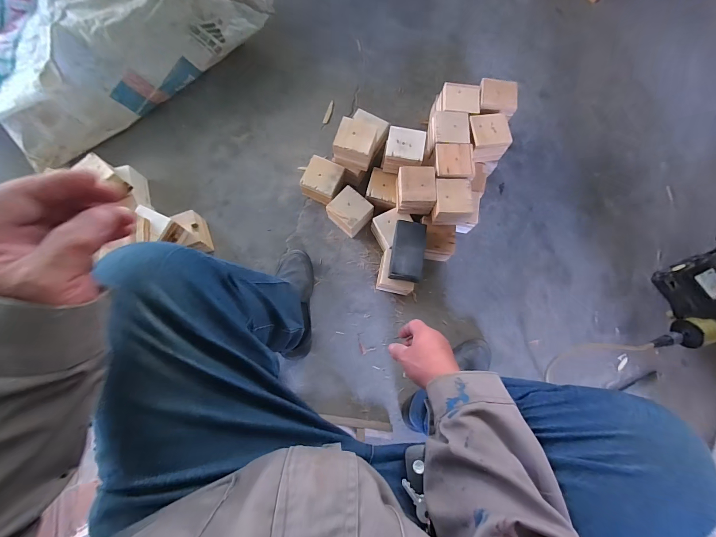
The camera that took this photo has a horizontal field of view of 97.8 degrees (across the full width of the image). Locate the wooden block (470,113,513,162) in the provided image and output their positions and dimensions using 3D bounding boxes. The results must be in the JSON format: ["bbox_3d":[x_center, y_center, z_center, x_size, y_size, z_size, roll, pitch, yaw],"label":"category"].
[{"bbox_3d":[0.330,-0.333,0.804,0.096,0.067,0.098,-7,76,-3],"label":"wooden block"}]

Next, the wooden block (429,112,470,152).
[{"bbox_3d":[0.231,-0.349,0.808,0.098,0.062,0.095,-2,76,0],"label":"wooden block"}]

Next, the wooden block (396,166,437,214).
[{"bbox_3d":[0.141,-0.189,0.775,0.088,0.077,0.098,1,75,-1],"label":"wooden block"}]

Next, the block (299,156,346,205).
[{"bbox_3d":[-0.093,-0.231,0.863,0.106,0.073,0.108,25,76,6],"label":"block"}]

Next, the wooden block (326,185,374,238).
[{"bbox_3d":[-0.020,-0.150,0.841,0.097,0.082,0.091,43,79,10],"label":"wooden block"}]

